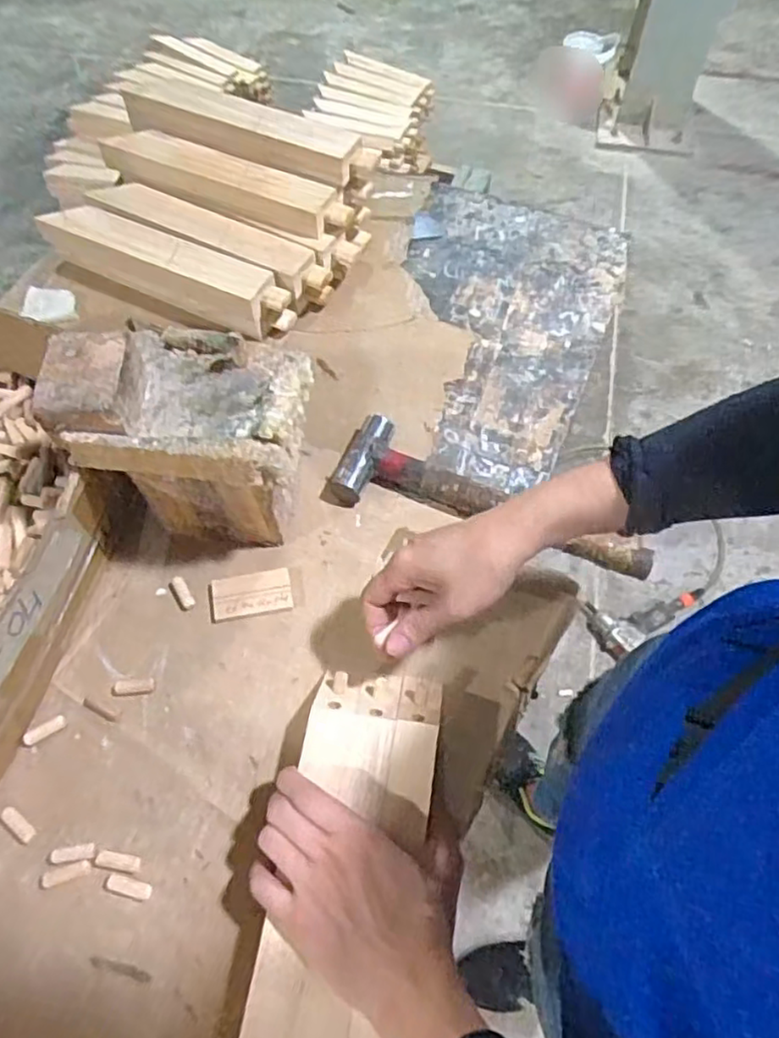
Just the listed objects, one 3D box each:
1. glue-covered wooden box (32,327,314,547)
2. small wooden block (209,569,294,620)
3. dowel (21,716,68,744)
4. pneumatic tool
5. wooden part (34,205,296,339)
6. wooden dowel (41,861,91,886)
[{"bbox_3d":[-0.146,-0.059,0.518,0.160,0.180,0.109,5,62,3],"label":"glue-covered wooden box"},{"bbox_3d":[-0.115,0.062,0.549,0.065,0.005,0.038,-9,61,-6],"label":"small wooden block"},{"bbox_3d":[-0.258,0.158,0.495,0.032,0.005,0.009,-27,64,-16],"label":"dowel"},{"bbox_3d":[0.524,0.182,1.391,0.228,0.065,0.126,-29,65,-14],"label":"pneumatic tool"},{"bbox_3d":[-0.232,-0.260,0.695,0.279,0.057,0.048,22,62,11],"label":"wooden part"},{"bbox_3d":[-0.220,0.241,0.451,0.032,0.004,0.009,-13,61,-9],"label":"wooden dowel"}]

